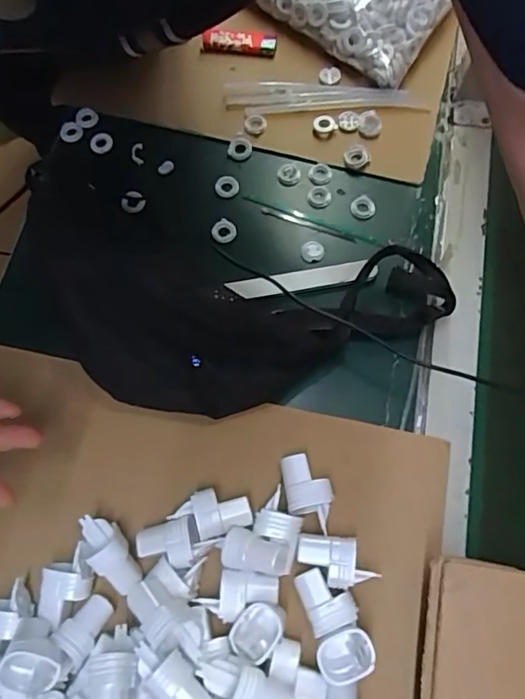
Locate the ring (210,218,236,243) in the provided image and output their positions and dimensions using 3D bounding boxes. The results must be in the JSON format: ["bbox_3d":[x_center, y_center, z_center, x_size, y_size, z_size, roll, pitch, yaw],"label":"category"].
[{"bbox_3d":[-0.037,-0.116,0.517,0.024,0.005,0.024,0,72,0],"label":"ring"}]

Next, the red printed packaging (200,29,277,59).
[{"bbox_3d":[-0.027,-0.338,0.587,0.082,0.016,0.023,5,68,3],"label":"red printed packaging"}]

